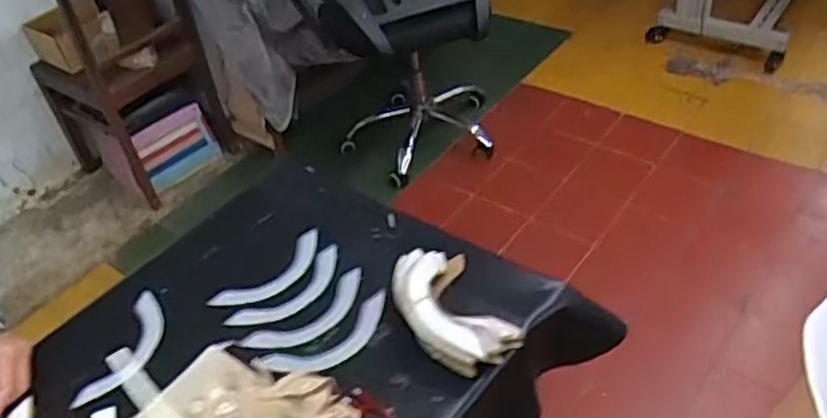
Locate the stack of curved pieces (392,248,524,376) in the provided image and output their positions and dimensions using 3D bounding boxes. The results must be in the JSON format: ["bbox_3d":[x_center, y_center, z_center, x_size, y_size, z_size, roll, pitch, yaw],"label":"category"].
[{"bbox_3d":[0.045,0.112,0.834,0.120,0.054,0.182,-25,44,-16],"label":"stack of curved pieces"}]

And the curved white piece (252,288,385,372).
[{"bbox_3d":[-0.099,0.153,0.835,0.169,0.014,0.054,-28,46,-20],"label":"curved white piece"}]

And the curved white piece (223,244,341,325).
[{"bbox_3d":[-0.154,0.107,0.907,0.166,0.018,0.058,-37,49,-27],"label":"curved white piece"}]

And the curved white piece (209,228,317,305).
[{"bbox_3d":[-0.184,0.087,0.939,0.164,0.019,0.061,-35,48,-25],"label":"curved white piece"}]

